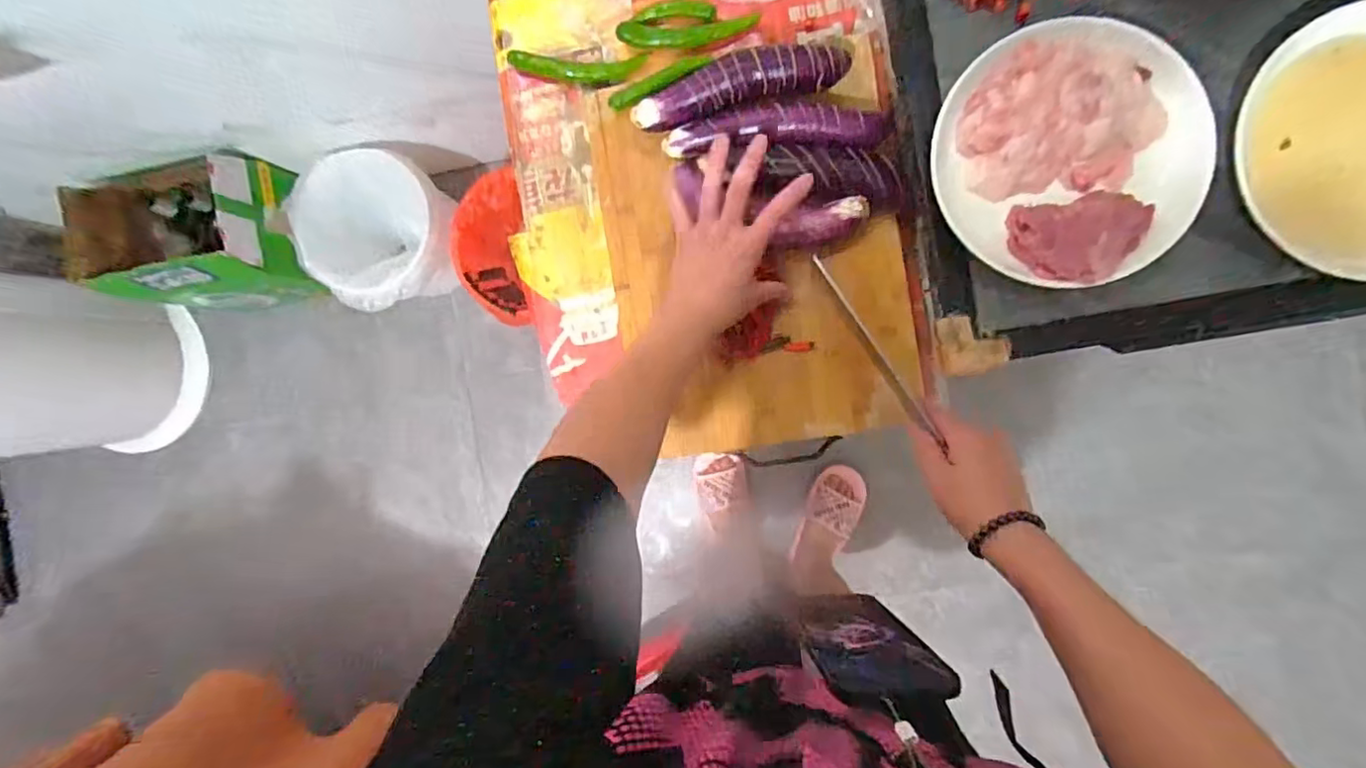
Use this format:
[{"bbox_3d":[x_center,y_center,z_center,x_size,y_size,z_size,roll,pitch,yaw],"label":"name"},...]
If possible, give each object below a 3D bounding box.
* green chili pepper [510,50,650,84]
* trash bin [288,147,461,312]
[{"bbox_3d":[-0.112,-0.334,0.645,0.146,0.017,0.027,5,93,6],"label":"green chili pepper"},{"bbox_3d":[-0.576,-0.293,1.206,0.274,0.220,0.255,36,96,3],"label":"trash bin"}]

